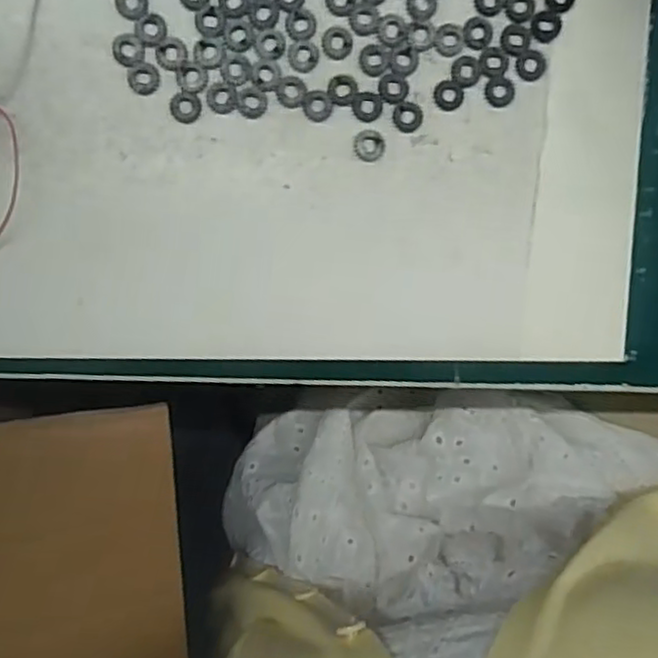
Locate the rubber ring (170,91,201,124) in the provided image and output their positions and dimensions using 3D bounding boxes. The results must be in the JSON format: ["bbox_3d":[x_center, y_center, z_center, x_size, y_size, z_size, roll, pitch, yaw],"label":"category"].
[{"bbox_3d":[-0.049,-0.075,0.233,0.010,0.004,0.010,-1,98,-4],"label":"rubber ring"}]

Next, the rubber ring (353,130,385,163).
[{"bbox_3d":[0.014,-0.063,0.238,0.011,0.004,0.011,-1,98,-4],"label":"rubber ring"}]

